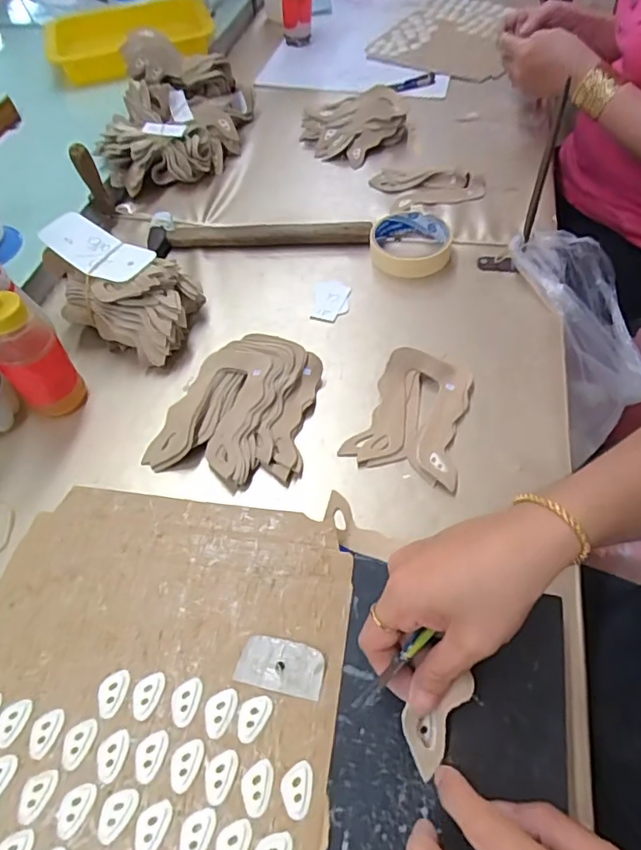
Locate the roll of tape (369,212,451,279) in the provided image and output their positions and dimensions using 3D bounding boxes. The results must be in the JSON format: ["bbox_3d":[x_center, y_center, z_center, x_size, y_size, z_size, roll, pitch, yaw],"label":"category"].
[{"bbox_3d":[0.099,-0.198,0.598,0.083,0.026,0.097,7,55,9],"label":"roll of tape"}]

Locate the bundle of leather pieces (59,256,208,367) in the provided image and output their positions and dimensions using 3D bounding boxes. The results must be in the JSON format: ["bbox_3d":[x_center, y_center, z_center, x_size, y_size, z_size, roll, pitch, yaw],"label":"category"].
[{"bbox_3d":[-0.173,-0.125,0.535,0.109,0.071,0.107,21,58,18],"label":"bundle of leather pieces"}]

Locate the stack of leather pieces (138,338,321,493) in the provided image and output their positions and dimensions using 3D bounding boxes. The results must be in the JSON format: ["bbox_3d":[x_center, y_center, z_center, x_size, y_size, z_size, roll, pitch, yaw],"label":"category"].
[{"bbox_3d":[-0.066,-0.017,0.475,0.119,0.026,0.143,12,56,12],"label":"stack of leather pieces"}]

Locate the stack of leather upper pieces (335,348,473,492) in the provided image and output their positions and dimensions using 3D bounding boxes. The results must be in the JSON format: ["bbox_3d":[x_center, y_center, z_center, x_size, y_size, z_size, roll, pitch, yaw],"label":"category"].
[{"bbox_3d":[0.079,-0.013,0.464,0.089,0.022,0.119,14,56,13],"label":"stack of leather upper pieces"}]

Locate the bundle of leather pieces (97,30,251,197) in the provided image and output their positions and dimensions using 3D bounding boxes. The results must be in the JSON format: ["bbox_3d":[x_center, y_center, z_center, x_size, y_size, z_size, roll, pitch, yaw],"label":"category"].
[{"bbox_3d":[-0.192,-0.406,0.722,0.169,0.113,0.215,-1,54,3],"label":"bundle of leather pieces"}]

